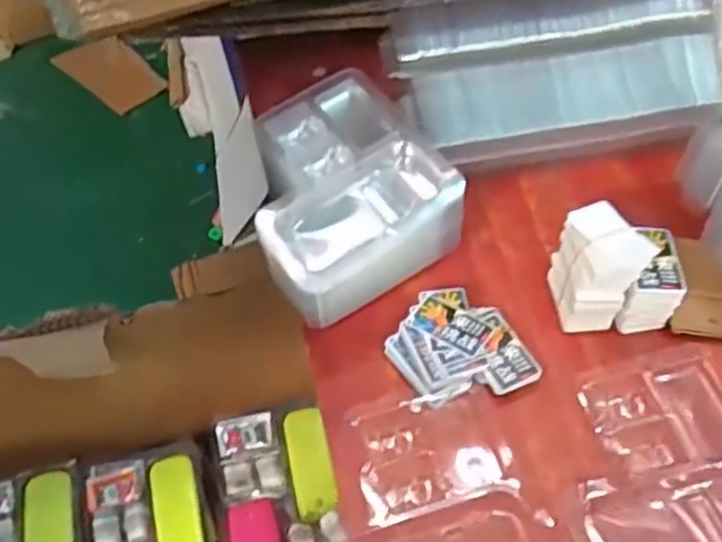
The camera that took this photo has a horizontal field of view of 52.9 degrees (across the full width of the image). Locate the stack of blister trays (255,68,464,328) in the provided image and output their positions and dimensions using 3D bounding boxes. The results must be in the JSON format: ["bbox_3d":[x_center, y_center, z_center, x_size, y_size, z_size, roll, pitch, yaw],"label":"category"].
[{"bbox_3d":[-0.013,-0.056,0.489,0.134,0.059,0.146,-25,73,-15],"label":"stack of blister trays"}]

